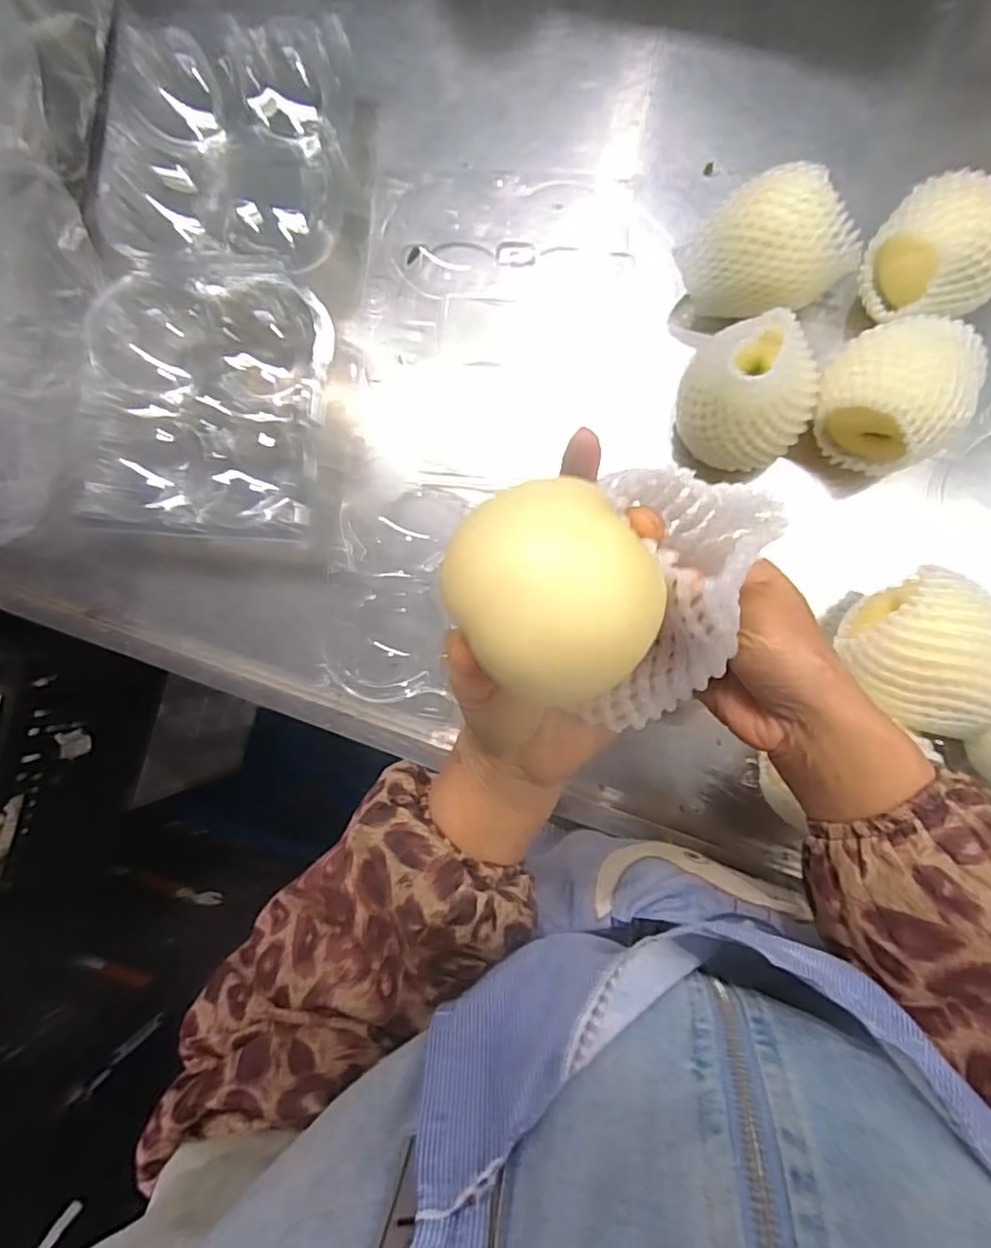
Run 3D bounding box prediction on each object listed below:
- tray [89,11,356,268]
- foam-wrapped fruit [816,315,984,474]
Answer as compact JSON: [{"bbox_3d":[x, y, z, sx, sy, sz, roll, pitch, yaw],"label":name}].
[{"bbox_3d":[-0.203,-0.370,0.503,0.187,0.069,0.181,7,88,9],"label":"tray"},{"bbox_3d":[0.261,-0.151,0.417,0.086,0.091,0.087,0,87,9],"label":"foam-wrapped fruit"}]

